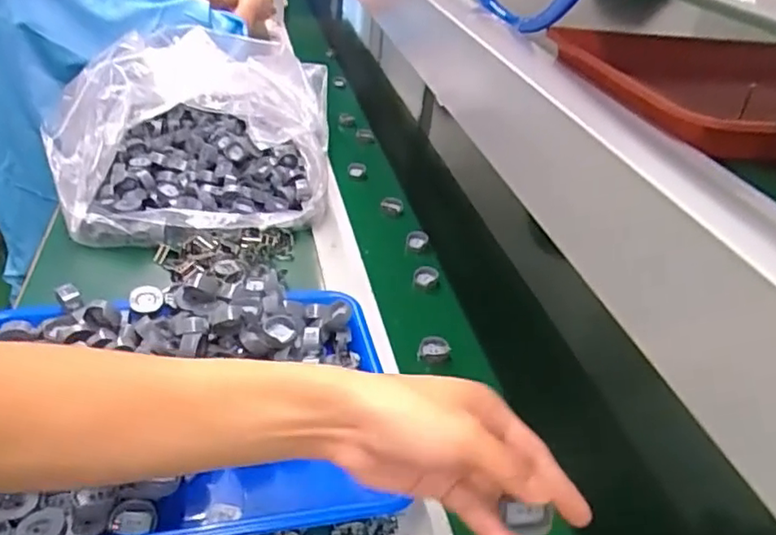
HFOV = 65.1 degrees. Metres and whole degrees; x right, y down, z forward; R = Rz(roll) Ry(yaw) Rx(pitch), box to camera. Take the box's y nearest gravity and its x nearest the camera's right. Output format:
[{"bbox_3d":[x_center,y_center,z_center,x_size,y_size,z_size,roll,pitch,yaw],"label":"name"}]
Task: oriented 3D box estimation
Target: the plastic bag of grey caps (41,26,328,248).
[{"bbox_3d":[-0.245,-0.182,0.786,0.321,0.135,0.350,1,34,-9],"label":"plastic bag of grey caps"}]

